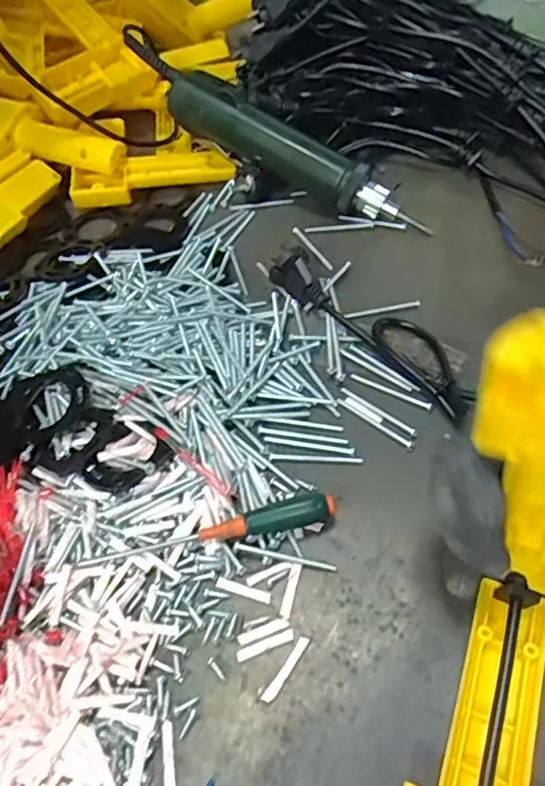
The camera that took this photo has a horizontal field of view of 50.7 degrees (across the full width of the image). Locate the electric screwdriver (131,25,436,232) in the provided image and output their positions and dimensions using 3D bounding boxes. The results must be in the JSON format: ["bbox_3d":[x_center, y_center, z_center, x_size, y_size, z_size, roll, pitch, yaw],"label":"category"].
[{"bbox_3d":[-0.005,-0.215,0.492,0.307,0.046,0.034,33,62,5],"label":"electric screwdriver"}]

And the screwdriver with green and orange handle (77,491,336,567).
[{"bbox_3d":[-0.034,0.078,0.321,0.140,0.015,0.017,-13,54,-3],"label":"screwdriver with green and orange handle"}]

